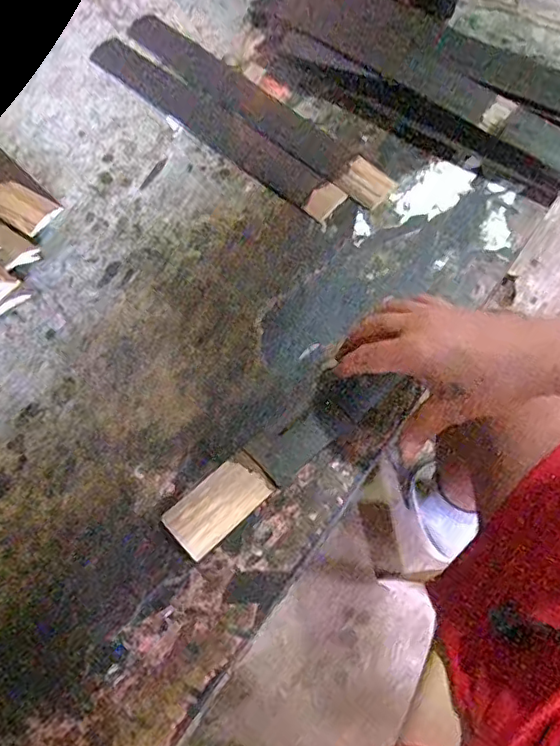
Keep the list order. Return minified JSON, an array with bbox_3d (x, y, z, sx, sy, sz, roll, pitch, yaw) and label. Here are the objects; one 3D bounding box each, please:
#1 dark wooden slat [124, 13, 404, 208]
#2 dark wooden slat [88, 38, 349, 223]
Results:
[{"bbox_3d":[-0.031,-0.289,0.594,0.368,0.009,0.052,41,73,20],"label":"dark wooden slat"},{"bbox_3d":[-0.074,-0.263,0.586,0.338,0.009,0.044,39,73,20],"label":"dark wooden slat"}]

